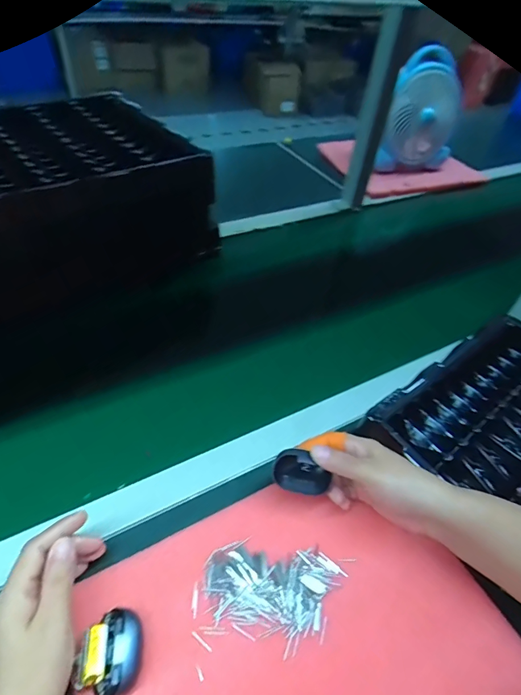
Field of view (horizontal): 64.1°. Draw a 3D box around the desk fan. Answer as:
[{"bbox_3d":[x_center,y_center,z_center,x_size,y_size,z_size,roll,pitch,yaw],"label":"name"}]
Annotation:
[{"bbox_3d":[0.391,-0.552,0.990,0.158,0.247,0.118,20,48,11],"label":"desk fan"}]

